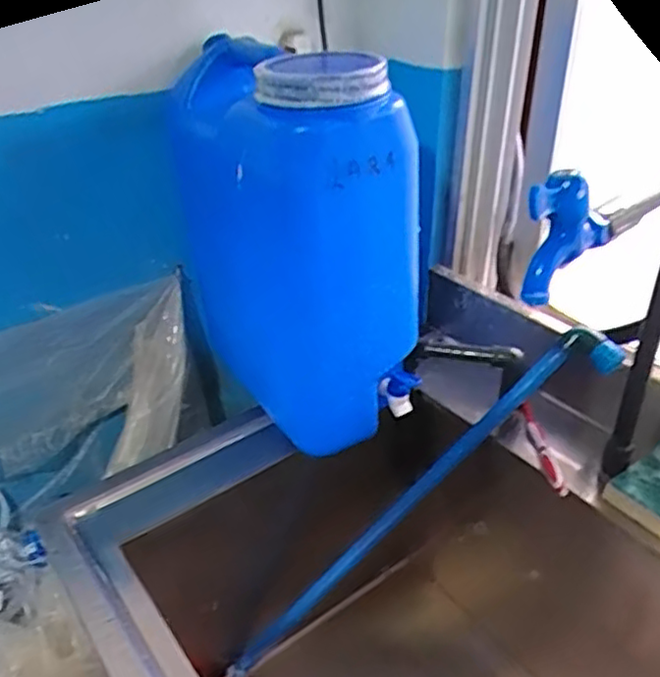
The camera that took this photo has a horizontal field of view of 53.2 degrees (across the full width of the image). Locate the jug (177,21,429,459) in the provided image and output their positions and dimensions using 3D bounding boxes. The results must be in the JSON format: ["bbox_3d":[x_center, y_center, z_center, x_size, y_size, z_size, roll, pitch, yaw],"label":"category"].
[{"bbox_3d":[-0.050,-0.109,0.773,0.180,0.433,0.341,-24,39,-31],"label":"jug"}]

